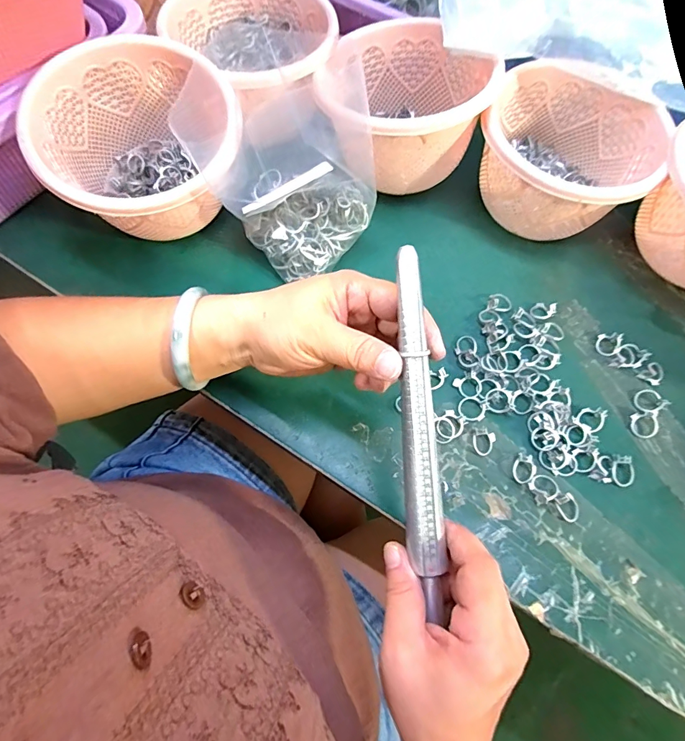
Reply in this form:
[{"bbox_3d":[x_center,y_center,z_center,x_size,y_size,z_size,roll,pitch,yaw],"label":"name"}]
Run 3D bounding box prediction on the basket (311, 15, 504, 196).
[{"bbox_3d":[0.052,-0.231,0.358,0.138,0.080,0.144,1,68,-2],"label":"basket"}]

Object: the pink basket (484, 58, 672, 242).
[{"bbox_3d":[0.185,-0.178,0.360,0.135,0.094,0.142,23,69,7],"label":"pink basket"}]

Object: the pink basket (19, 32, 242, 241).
[{"bbox_3d":[-0.155,-0.164,0.335,0.138,0.100,0.145,-27,72,-12],"label":"pink basket"}]

